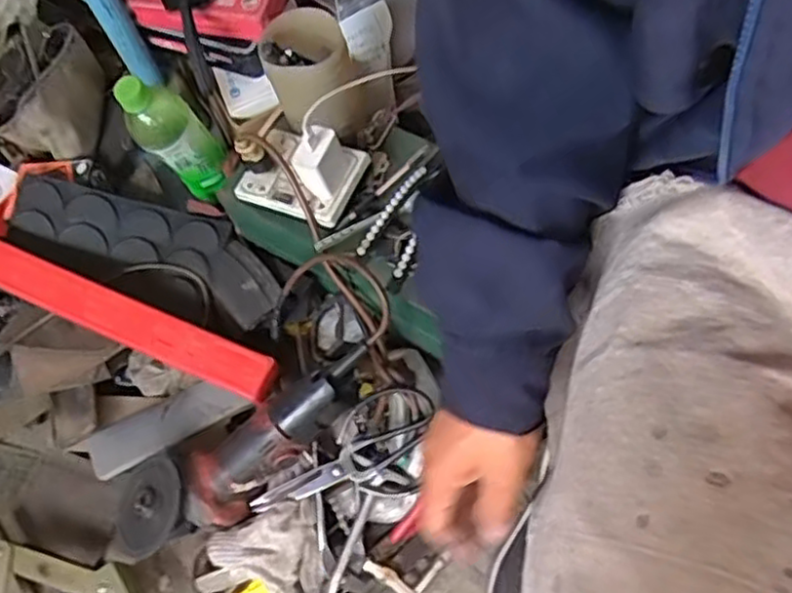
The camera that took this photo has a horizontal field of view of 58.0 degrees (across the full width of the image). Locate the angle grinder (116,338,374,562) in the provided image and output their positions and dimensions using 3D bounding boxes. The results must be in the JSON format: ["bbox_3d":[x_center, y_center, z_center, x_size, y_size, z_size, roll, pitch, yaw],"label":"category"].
[{"bbox_3d":[-0.143,0.142,0.686,0.300,0.070,0.096,-37,62,11],"label":"angle grinder"}]

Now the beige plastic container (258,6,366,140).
[{"bbox_3d":[-0.080,-0.211,0.692,0.079,0.097,0.078,-18,61,-3],"label":"beige plastic container"}]

